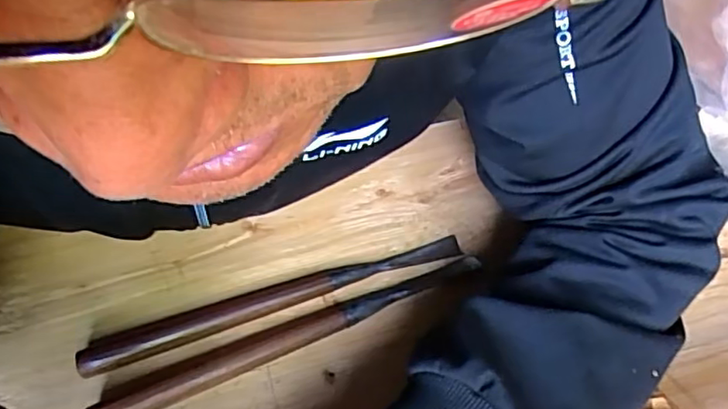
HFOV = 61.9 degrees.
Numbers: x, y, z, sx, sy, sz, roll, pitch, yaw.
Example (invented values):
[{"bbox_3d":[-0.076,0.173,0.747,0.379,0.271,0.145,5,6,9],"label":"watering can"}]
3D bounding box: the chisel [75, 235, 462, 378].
[{"bbox_3d":[-0.053,0.060,0.406,0.259,0.015,0.025,-16,37,-16],"label":"chisel"}]

